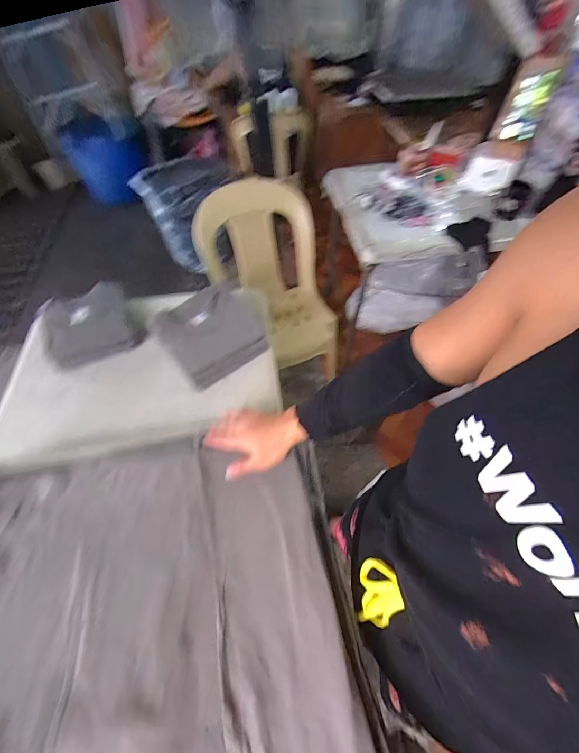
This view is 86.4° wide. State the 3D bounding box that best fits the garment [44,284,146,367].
[{"bbox_3d":[-0.479,-0.130,0.735,0.190,0.072,0.202,-29,60,-18],"label":"garment"}]

